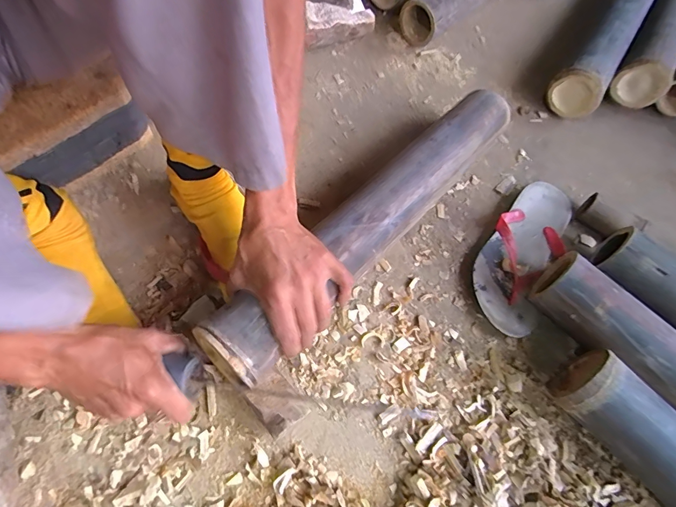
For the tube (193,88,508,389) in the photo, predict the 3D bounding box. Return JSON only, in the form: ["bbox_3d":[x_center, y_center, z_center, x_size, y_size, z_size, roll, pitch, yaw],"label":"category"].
[{"bbox_3d":[0.048,-0.047,0.458,0.072,0.059,0.473,40,66,15],"label":"tube"}]

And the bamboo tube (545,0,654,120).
[{"bbox_3d":[0.540,-0.458,0.744,0.081,0.087,0.590,35,67,9],"label":"bamboo tube"}]

